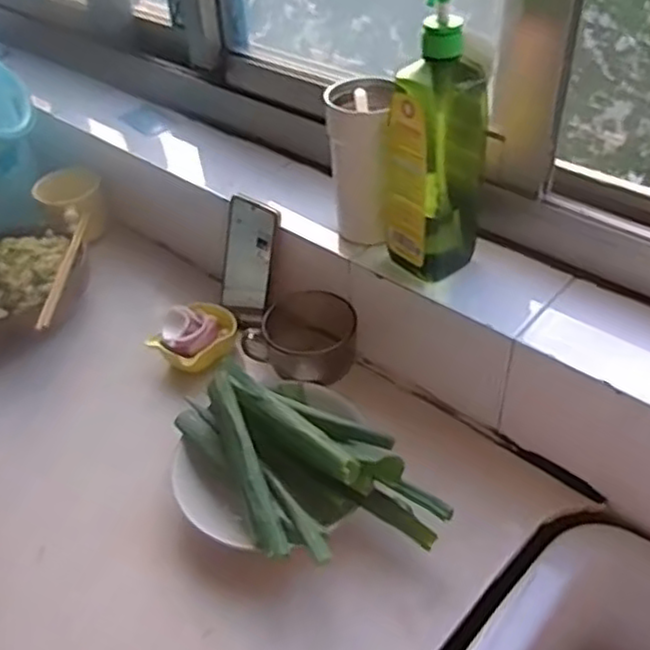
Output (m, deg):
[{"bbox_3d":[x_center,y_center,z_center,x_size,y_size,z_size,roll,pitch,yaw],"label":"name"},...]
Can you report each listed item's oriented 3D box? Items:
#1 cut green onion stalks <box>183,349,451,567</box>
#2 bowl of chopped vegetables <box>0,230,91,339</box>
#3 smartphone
[{"bbox_3d":[-0.024,0.122,0.659,0.147,0.053,0.257,-26,45,-22],"label":"cut green onion stalks"},{"bbox_3d":[-0.402,-0.048,0.907,0.186,0.102,0.151,-30,47,-26],"label":"bowl of chopped vegetables"},{"bbox_3d":[-0.093,-0.077,0.838,0.076,0.146,0.014,25,27,30],"label":"smartphone"}]

